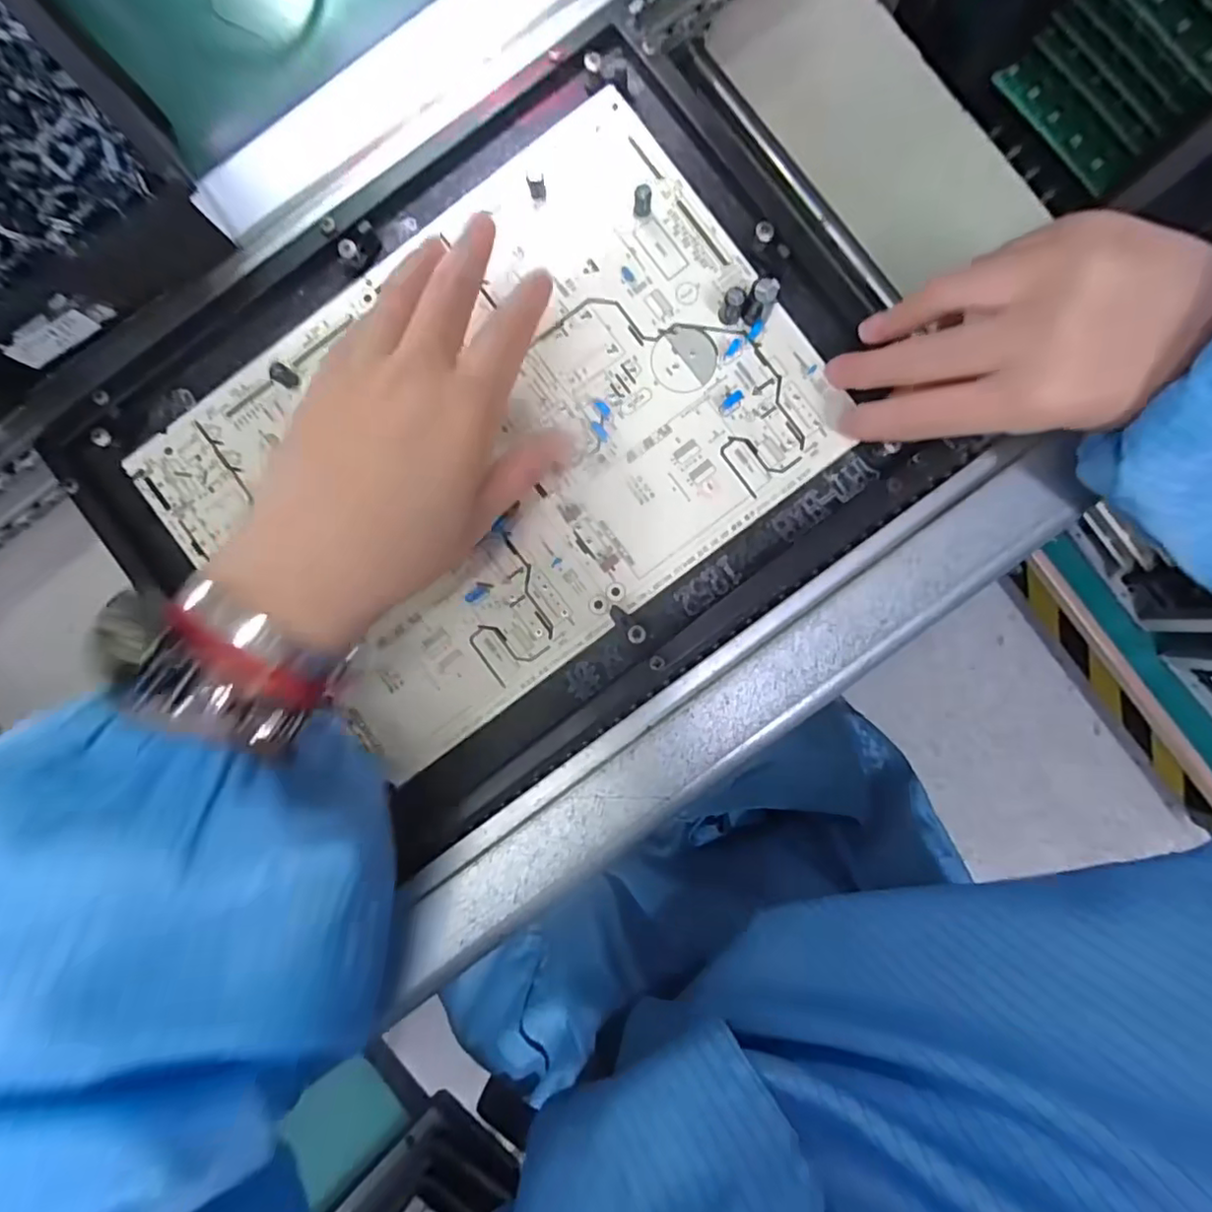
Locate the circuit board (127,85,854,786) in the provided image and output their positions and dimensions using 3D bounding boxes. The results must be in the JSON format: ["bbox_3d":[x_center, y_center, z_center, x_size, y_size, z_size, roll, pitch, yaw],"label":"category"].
[{"bbox_3d":[-0.049,-0.076,0.278,0.275,0.008,0.195,-37,87,1],"label":"circuit board"}]

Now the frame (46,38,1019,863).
[{"bbox_3d":[-0.045,-0.076,0.276,0.346,0.019,0.269,-35,87,1],"label":"frame"}]

